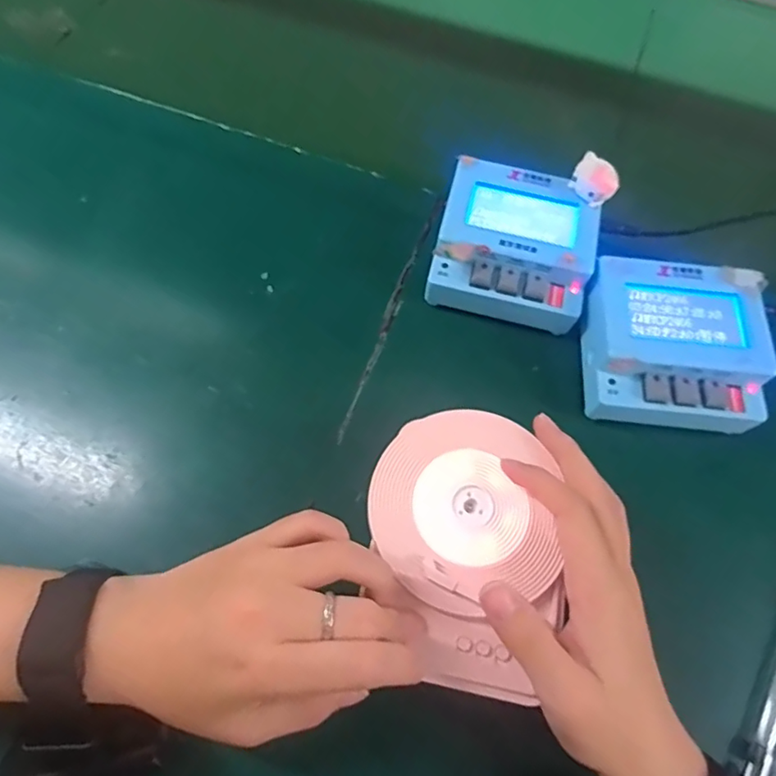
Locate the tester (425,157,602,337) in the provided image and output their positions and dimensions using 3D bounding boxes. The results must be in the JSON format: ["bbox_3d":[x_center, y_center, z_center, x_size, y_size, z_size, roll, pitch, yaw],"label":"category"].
[{"bbox_3d":[0.085,-0.094,0.373,0.103,0.051,0.100,15,65,4],"label":"tester"}]

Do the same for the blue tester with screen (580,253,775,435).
[{"bbox_3d":[0.179,-0.025,0.346,0.106,0.047,0.100,6,65,0],"label":"blue tester with screen"}]

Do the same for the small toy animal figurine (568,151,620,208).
[{"bbox_3d":[0.135,-0.135,0.354,0.030,0.024,0.018,36,68,13],"label":"small toy animal figurine"}]

